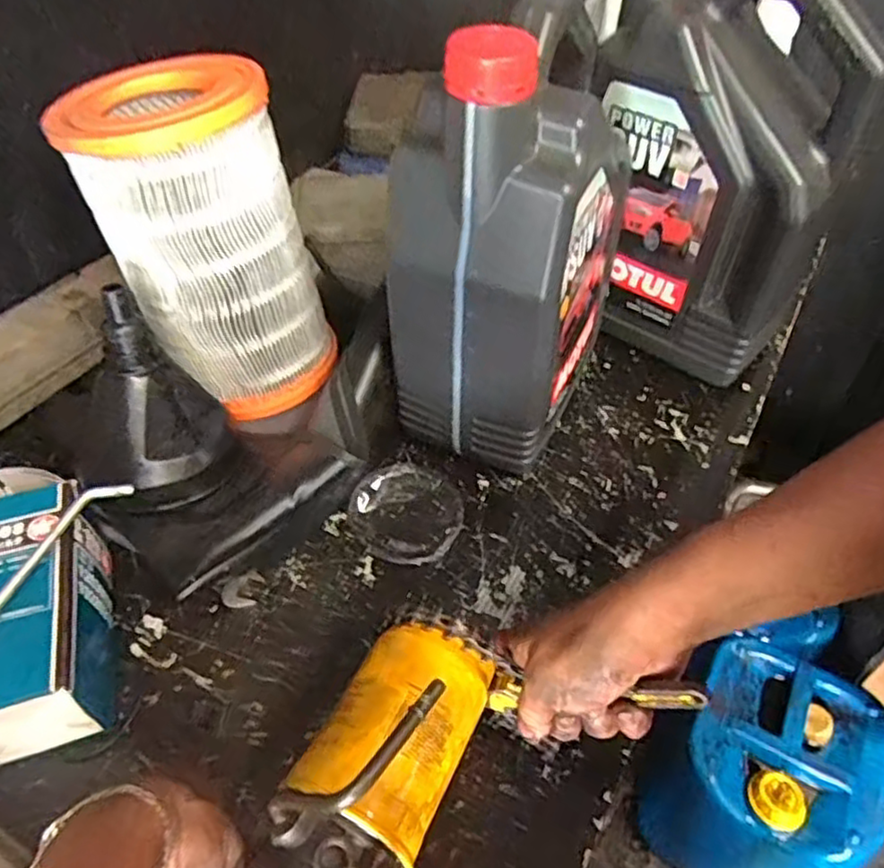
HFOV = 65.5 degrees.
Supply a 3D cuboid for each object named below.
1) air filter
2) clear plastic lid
[{"bbox_3d":[-0.194,-0.157,0.585,0.159,0.250,0.151,-19,51,-15],"label":"air filter"},{"bbox_3d":[-0.030,0.065,0.594,0.093,0.012,0.091,-1,48,1],"label":"clear plastic lid"}]

